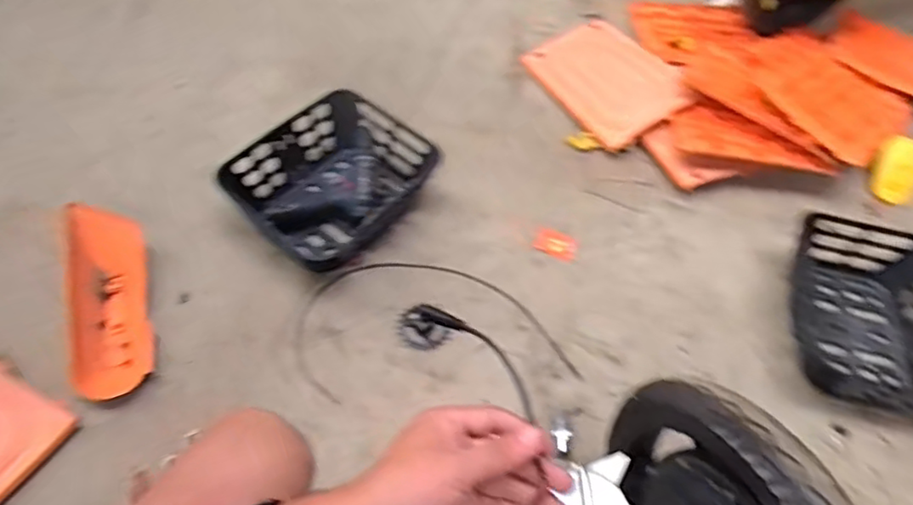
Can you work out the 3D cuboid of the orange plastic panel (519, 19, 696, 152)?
[{"bbox_3d":[0.336,-0.387,1.362,0.276,0.026,0.338,-29,62,-21],"label":"orange plastic panel"}]

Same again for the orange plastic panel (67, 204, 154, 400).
[{"bbox_3d":[-0.550,0.069,0.976,0.118,0.053,0.330,-13,59,-14],"label":"orange plastic panel"}]

